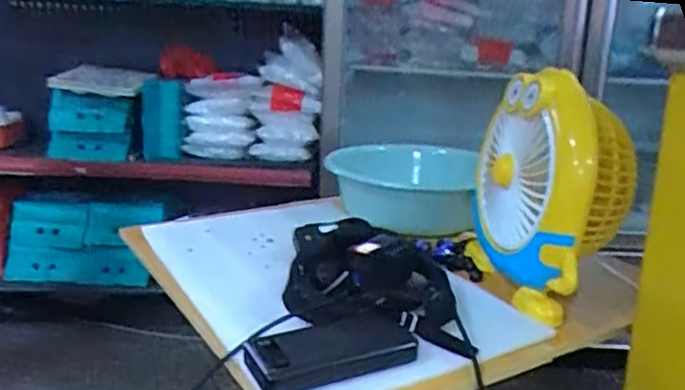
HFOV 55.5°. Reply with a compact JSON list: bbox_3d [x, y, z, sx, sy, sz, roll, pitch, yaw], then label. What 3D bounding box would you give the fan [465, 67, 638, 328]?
[{"bbox_3d":[0.251,-0.008,0.768,0.121,0.254,0.192,-4,16,-13],"label":"fan"}]

